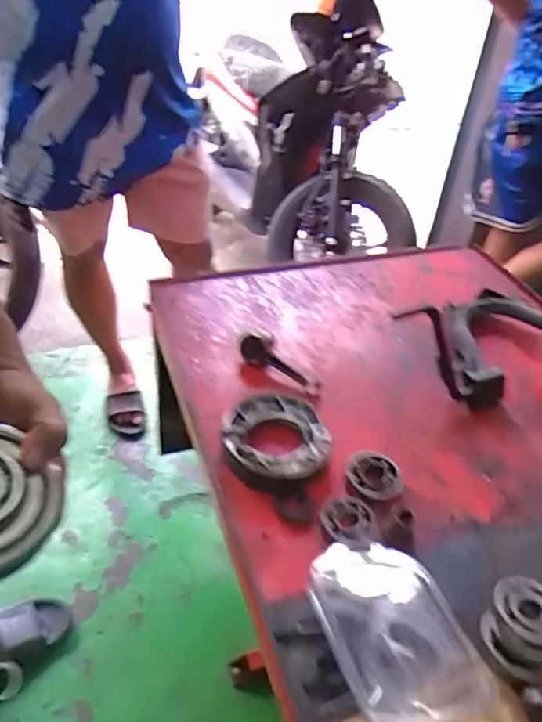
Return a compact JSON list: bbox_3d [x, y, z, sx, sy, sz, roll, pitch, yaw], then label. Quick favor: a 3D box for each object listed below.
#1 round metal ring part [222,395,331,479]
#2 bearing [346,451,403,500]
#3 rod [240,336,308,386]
[{"bbox_3d":[0.006,0.089,0.636,0.116,0.030,0.116,2,42,-2],"label":"round metal ring part"},{"bbox_3d":[0.113,0.125,0.613,0.061,0.014,0.055,17,43,13],"label":"bearing"},{"bbox_3d":[0.003,0.000,0.733,0.101,0.039,0.021,27,46,24],"label":"rod"}]

